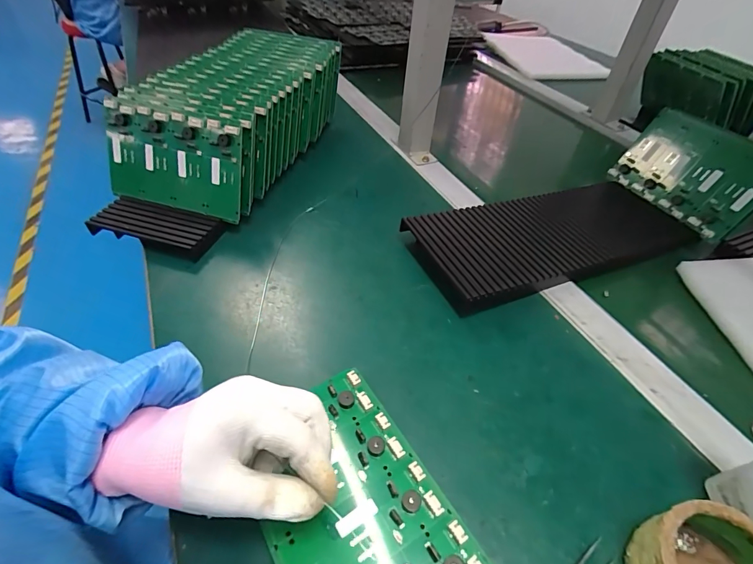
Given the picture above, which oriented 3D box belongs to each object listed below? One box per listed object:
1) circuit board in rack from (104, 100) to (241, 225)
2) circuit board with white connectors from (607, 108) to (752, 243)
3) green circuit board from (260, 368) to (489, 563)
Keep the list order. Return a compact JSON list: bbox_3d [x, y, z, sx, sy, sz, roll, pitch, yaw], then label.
[{"bbox_3d":[-0.247,-0.144,0.469,0.175,0.109,0.009,14,23,9],"label":"circuit board in rack"},{"bbox_3d":[0.435,-0.154,0.543,0.016,0.115,0.181,4,41,-39],"label":"circuit board with white connectors"},{"bbox_3d":[-0.018,0.156,0.278,0.116,0.008,0.177,-23,51,-23],"label":"green circuit board"}]

